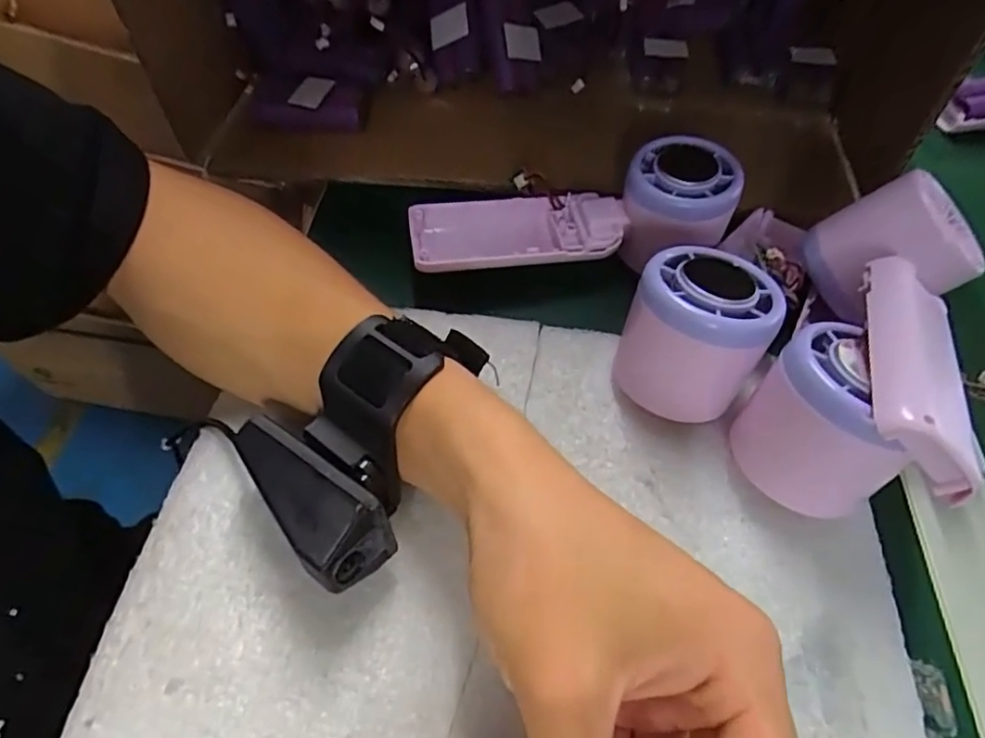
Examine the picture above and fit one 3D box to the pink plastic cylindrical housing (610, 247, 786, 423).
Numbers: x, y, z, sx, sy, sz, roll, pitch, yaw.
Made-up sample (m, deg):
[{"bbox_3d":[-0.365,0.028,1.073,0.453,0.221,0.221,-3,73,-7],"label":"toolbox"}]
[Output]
[{"bbox_3d":[0.085,-0.017,0.250,0.054,0.065,0.052,1,56,-2],"label":"pink plastic cylindrical housing"}]

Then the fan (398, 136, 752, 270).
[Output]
[{"bbox_3d":[0.040,-0.081,0.307,0.161,0.047,0.057,-4,56,-5],"label":"fan"}]

